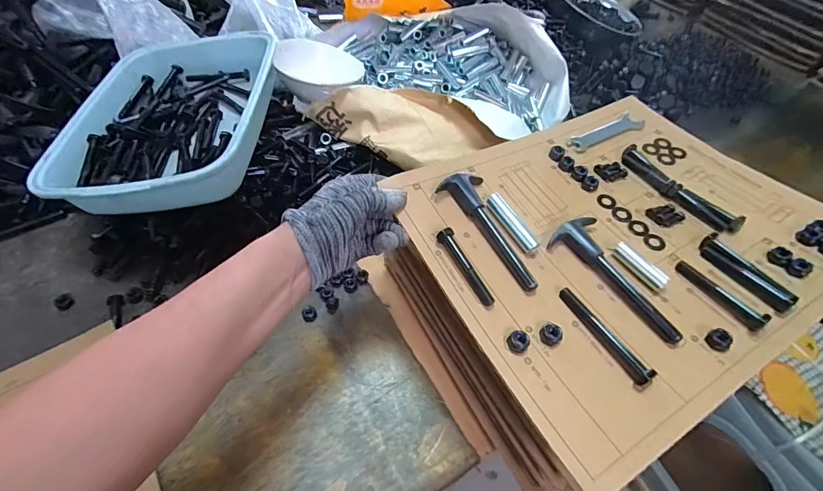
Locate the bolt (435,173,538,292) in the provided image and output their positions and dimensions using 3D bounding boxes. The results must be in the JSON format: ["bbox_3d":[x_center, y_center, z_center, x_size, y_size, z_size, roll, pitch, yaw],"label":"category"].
[{"bbox_3d":[0.076,-0.015,0.363,0.048,0.019,0.128,-24,71,-22],"label":"bolt"}]

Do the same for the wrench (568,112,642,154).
[{"bbox_3d":[0.228,-0.132,0.461,0.108,0.008,0.026,-24,59,-22],"label":"wrench"}]

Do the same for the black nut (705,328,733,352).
[{"bbox_3d":[0.241,0.073,0.307,0.015,0.012,0.014,3,53,-4],"label":"black nut"}]

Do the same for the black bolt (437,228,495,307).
[{"bbox_3d":[0.046,0.019,0.336,0.012,0.013,0.074,-25,72,-22],"label":"black bolt"}]

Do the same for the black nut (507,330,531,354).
[{"bbox_3d":[0.083,0.074,0.303,0.016,0.011,0.013,35,57,20],"label":"black nut"}]

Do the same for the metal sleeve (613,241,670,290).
[{"bbox_3d":[0.200,0.017,0.344,0.015,0.016,0.050,-22,58,-21],"label":"metal sleeve"}]

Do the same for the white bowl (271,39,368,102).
[{"bbox_3d":[-0.141,-0.267,0.611,0.127,0.047,0.127,2,53,-4],"label":"white bowl"}]

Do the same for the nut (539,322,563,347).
[{"bbox_3d":[0.110,0.069,0.309,0.016,0.011,0.013,22,54,11],"label":"nut"}]

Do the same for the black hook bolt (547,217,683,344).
[{"bbox_3d":[0.182,0.025,0.342,0.050,0.017,0.128,-28,60,-24],"label":"black hook bolt"}]

